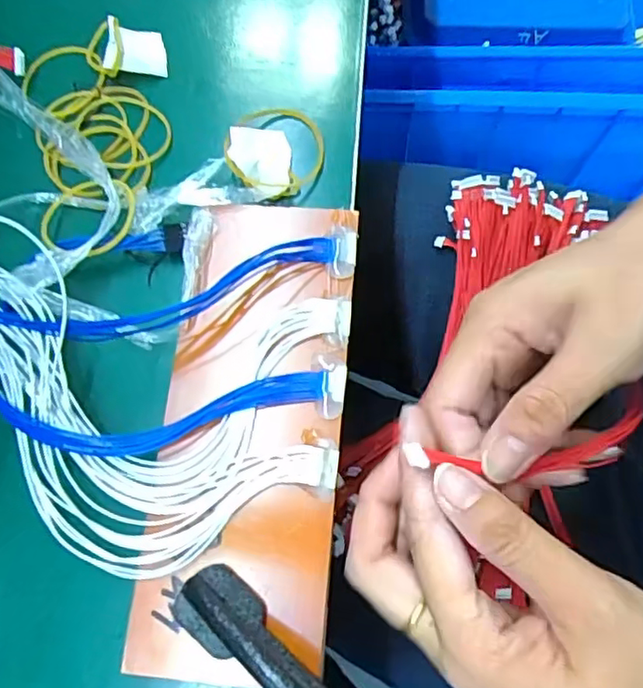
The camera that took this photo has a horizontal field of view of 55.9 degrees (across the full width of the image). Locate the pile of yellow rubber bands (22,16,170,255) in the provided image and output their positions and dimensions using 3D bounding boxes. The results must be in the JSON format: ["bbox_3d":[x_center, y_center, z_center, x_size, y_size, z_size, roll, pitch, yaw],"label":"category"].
[{"bbox_3d":[-0.108,-0.101,0.292,0.062,0.021,0.130,-18,73,-3],"label":"pile of yellow rubber bands"}]

